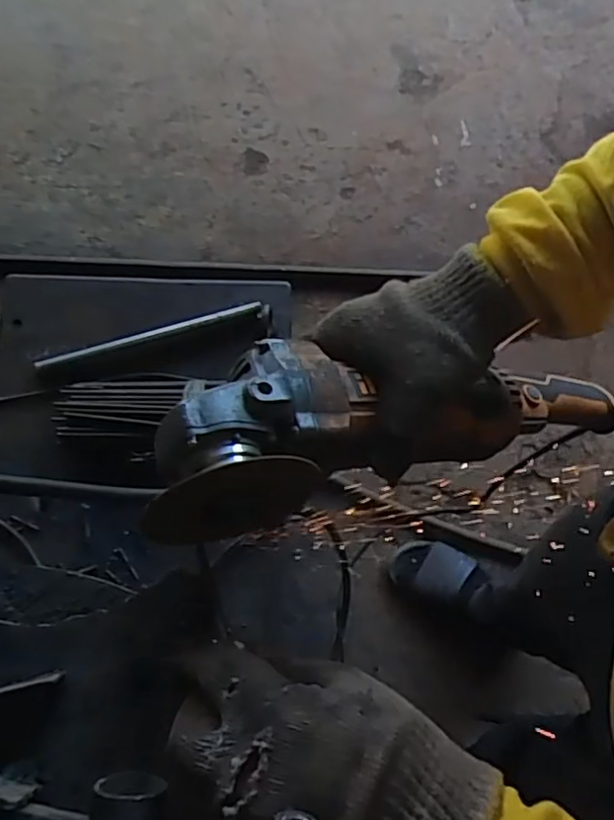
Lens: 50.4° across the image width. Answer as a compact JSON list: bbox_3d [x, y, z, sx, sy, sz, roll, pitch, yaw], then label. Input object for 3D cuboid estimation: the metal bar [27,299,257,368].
[{"bbox_3d":[-0.171,-0.081,0.704,0.247,0.013,0.012,-15,75,-4],"label":"metal bar"}]

